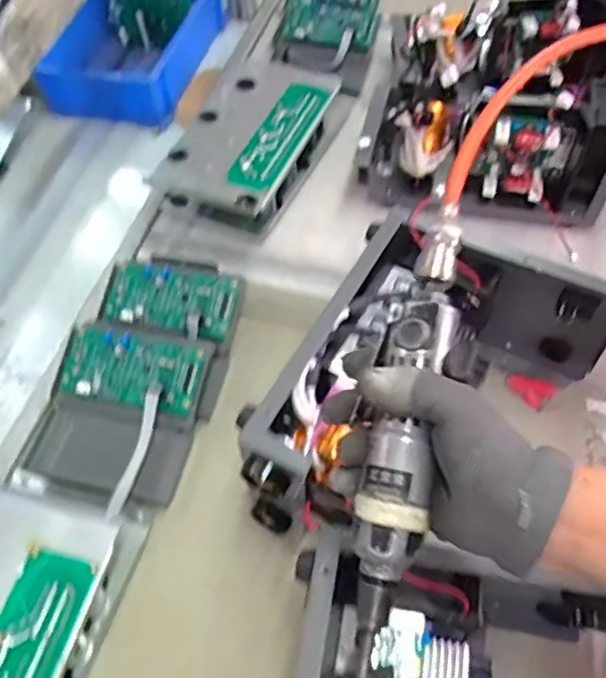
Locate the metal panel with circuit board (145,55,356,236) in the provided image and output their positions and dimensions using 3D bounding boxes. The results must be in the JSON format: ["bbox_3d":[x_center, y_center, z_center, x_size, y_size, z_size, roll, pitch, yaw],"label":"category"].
[{"bbox_3d":[-0.068,-0.269,0.829,0.180,0.071,0.310,19,60,16],"label":"metal panel with circuit board"}]

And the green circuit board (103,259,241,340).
[{"bbox_3d":[-0.144,-0.046,0.679,0.141,0.018,0.075,11,76,8],"label":"green circuit board"}]

